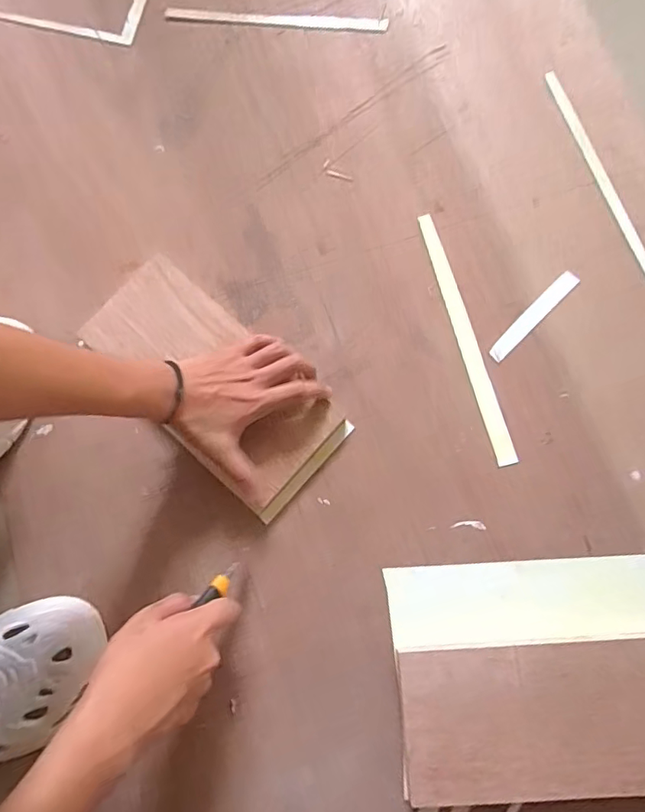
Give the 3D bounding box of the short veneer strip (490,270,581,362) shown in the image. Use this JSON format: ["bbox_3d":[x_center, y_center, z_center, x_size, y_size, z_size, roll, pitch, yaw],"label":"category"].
[{"bbox_3d":[0.215,-0.092,0.513,0.122,0.004,0.017,-44,81,-7],"label":"short veneer strip"}]

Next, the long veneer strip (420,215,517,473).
[{"bbox_3d":[0.145,-0.072,0.513,0.018,0.006,0.267,-16,79,2],"label":"long veneer strip"}]

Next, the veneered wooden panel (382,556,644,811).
[{"bbox_3d":[0.198,0.235,0.436,0.263,0.027,0.187,-4,79,1],"label":"veneered wooden panel"}]

